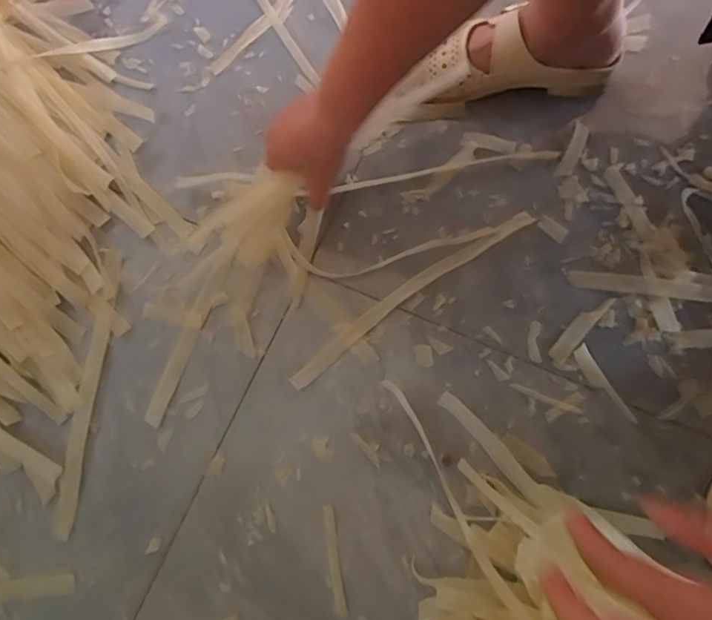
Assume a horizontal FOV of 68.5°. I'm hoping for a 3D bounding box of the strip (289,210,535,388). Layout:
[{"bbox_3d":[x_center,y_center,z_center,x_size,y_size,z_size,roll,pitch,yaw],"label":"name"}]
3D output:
[{"bbox_3d":[0.059,-0.019,0.540,0.301,0.004,0.023,-35,78,-7],"label":"strip"}]

